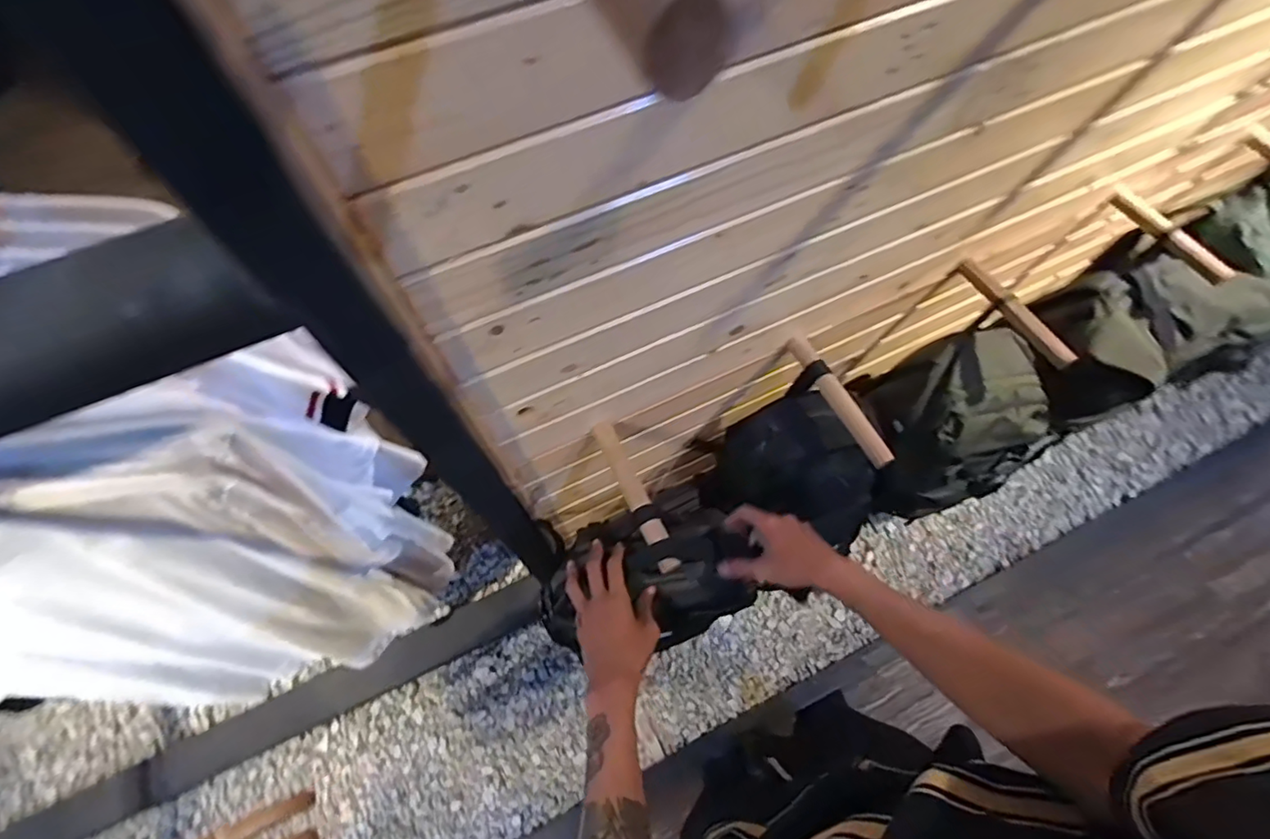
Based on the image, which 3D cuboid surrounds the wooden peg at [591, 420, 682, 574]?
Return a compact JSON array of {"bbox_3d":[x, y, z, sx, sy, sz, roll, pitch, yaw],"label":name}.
[{"bbox_3d":[0.000,0.091,0.712,0.028,0.027,0.207,-23,65,-10],"label":"wooden peg"}]

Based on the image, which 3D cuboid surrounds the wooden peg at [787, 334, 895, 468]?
[{"bbox_3d":[0.270,-0.029,0.754,0.029,0.030,0.207,-22,65,-9],"label":"wooden peg"}]

